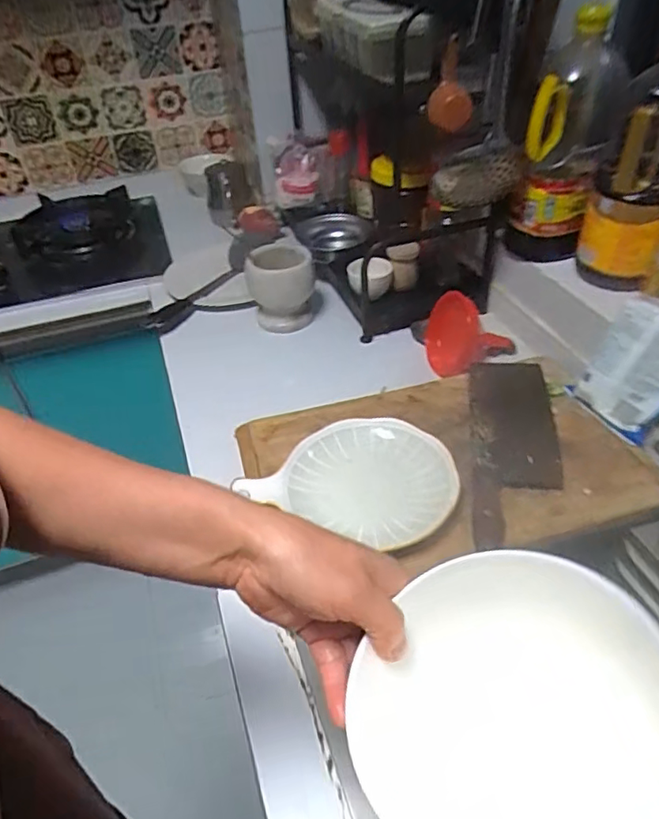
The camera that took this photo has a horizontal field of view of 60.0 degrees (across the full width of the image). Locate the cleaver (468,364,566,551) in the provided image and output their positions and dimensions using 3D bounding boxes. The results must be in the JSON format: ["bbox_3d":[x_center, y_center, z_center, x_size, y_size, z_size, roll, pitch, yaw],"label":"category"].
[{"bbox_3d":[0.217,0.035,0.671,0.096,0.019,0.299,4,42,9],"label":"cleaver"}]

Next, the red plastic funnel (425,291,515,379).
[{"bbox_3d":[0.208,-0.111,0.856,0.110,0.130,0.101,-9,38,-35],"label":"red plastic funnel"}]

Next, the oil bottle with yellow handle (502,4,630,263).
[{"bbox_3d":[0.313,-0.350,0.755,0.111,0.283,0.096,13,44,18],"label":"oil bottle with yellow handle"}]

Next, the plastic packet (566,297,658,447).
[{"bbox_3d":[0.354,-0.047,0.663,0.025,0.146,0.104,-4,38,-40],"label":"plastic packet"}]

